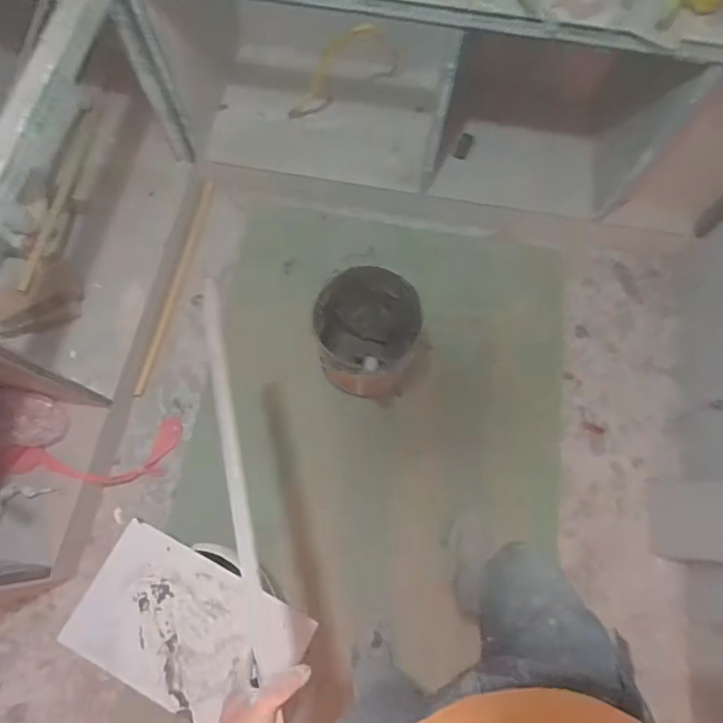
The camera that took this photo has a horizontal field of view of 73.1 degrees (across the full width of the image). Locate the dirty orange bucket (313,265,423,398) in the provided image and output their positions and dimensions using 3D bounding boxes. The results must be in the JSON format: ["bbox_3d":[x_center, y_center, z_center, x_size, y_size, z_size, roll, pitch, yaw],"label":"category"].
[{"bbox_3d":[0.012,-0.074,1.444,0.283,0.307,0.283,1,71,-4],"label":"dirty orange bucket"}]

